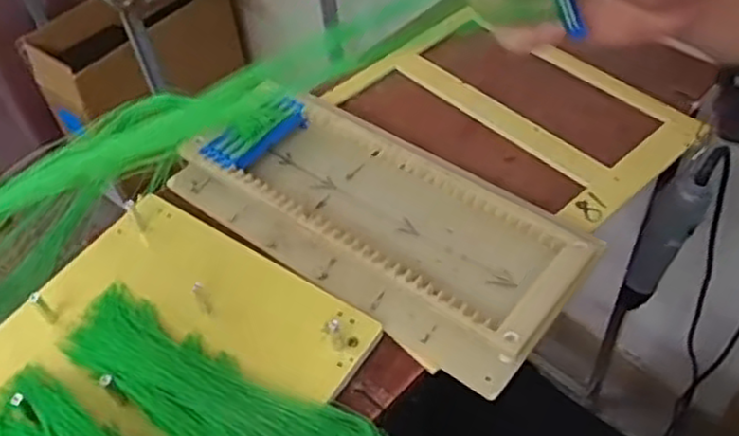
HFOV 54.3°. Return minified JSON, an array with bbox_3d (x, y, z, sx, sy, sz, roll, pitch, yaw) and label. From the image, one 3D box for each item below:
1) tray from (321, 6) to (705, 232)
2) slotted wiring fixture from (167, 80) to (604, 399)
[{"bbox_3d":[0.124,-0.104,0.664,0.295,0.010,0.186,34,59,29],"label":"tray"},{"bbox_3d":[0.002,-0.006,0.581,0.331,0.033,0.150,30,57,27],"label":"slotted wiring fixture"}]

